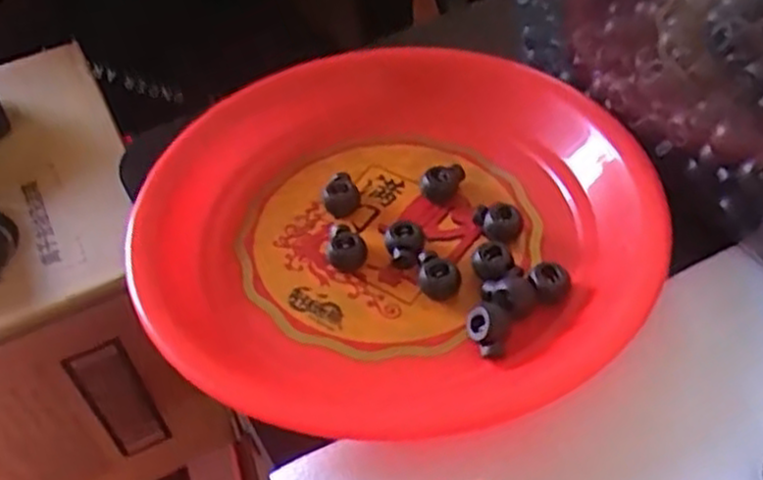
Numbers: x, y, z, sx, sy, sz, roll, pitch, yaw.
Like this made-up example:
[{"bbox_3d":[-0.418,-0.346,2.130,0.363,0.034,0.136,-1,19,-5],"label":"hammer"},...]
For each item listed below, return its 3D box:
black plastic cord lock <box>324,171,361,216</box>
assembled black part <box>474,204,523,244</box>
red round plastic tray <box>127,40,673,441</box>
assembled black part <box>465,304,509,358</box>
[{"bbox_3d":[-0.019,-0.021,0.372,0.016,0.011,0.020,-7,49,-1],"label":"black plastic cord lock"},{"bbox_3d":[0.053,-0.008,0.351,0.021,0.013,0.016,-7,49,-1],"label":"assembled black part"},{"bbox_3d":[0.005,-0.013,0.353,0.228,0.051,0.227,-3,49,3],"label":"red round plastic tray"},{"bbox_3d":[0.042,0.035,0.311,0.016,0.012,0.020,3,50,8],"label":"assembled black part"}]

